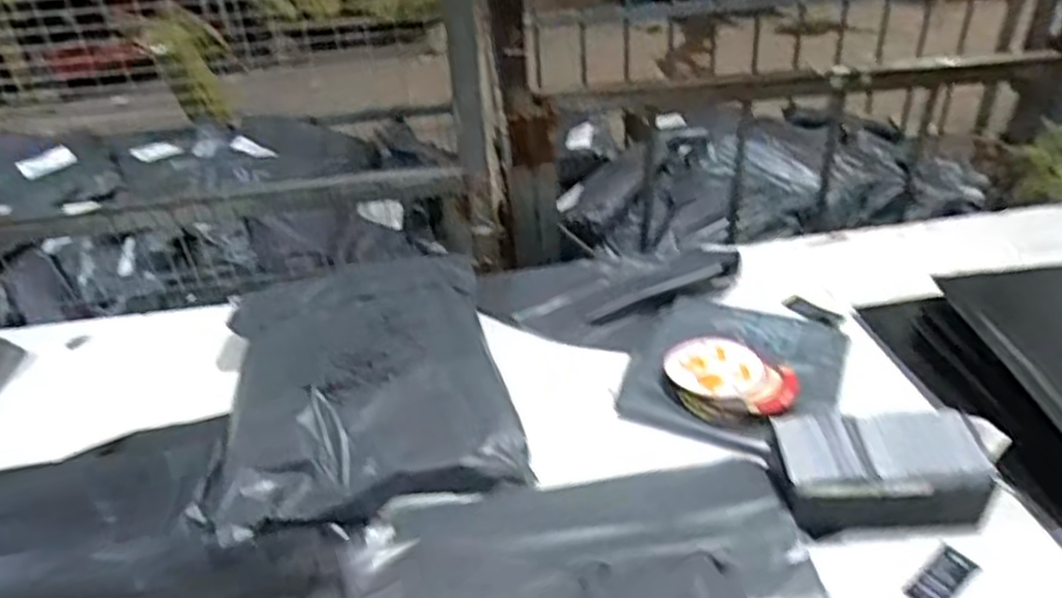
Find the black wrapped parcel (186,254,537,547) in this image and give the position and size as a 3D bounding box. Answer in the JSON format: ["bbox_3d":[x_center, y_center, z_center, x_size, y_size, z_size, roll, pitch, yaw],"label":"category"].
[{"bbox_3d":[-0.233,0.098,1.018,0.381,0.080,0.465,-10,36,-9],"label":"black wrapped parcel"}]

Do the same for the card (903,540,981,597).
[{"bbox_3d":[0.429,0.291,0.776,0.085,0.010,0.043,-26,41,-28],"label":"card"}]

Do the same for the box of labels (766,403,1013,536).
[{"bbox_3d":[0.395,0.191,0.833,0.232,0.088,0.111,-5,35,-3],"label":"box of labels"}]

